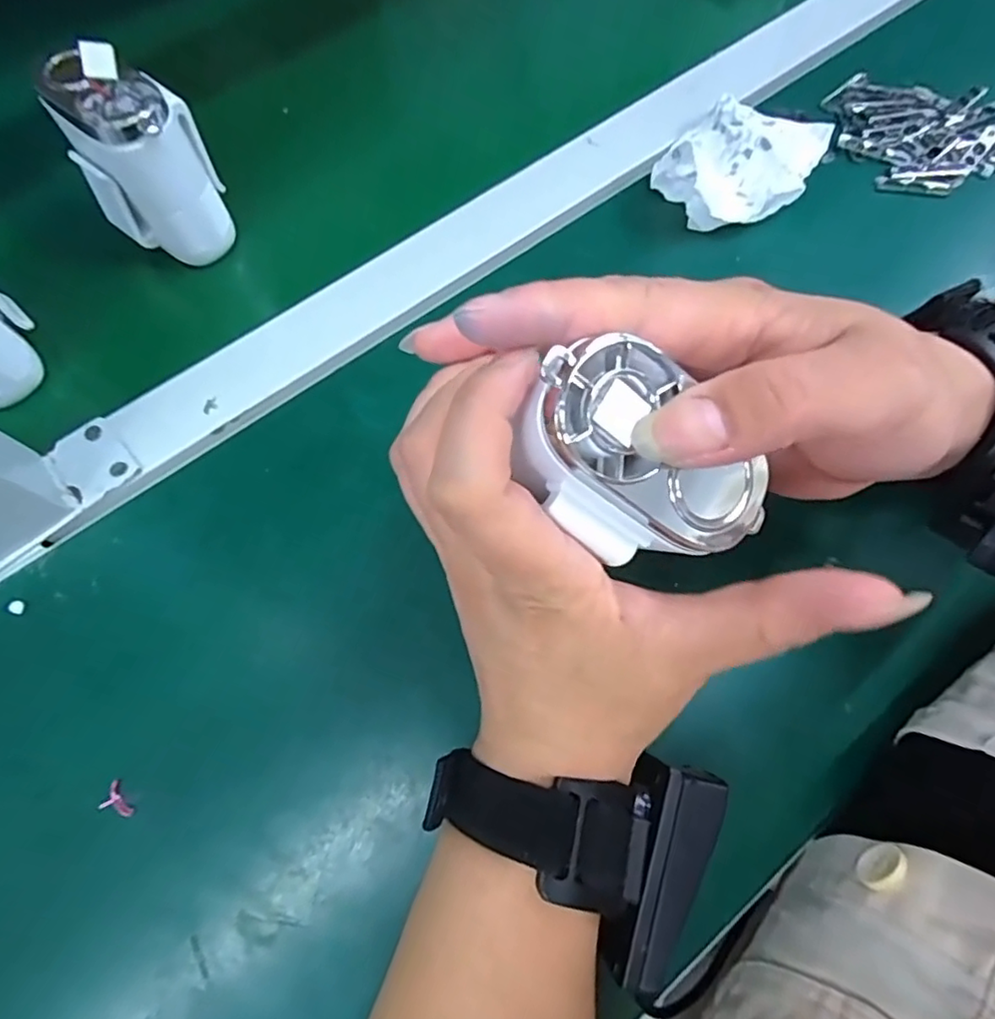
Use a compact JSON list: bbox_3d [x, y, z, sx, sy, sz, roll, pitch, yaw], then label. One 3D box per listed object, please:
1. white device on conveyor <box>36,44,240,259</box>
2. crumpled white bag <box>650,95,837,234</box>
[{"bbox_3d":[-0.173,-0.172,0.292,0.056,0.088,0.054,1,71,-2],"label":"white device on conveyor"},{"bbox_3d":[0.142,-0.205,0.342,0.076,0.025,0.106,30,73,8],"label":"crumpled white bag"}]

